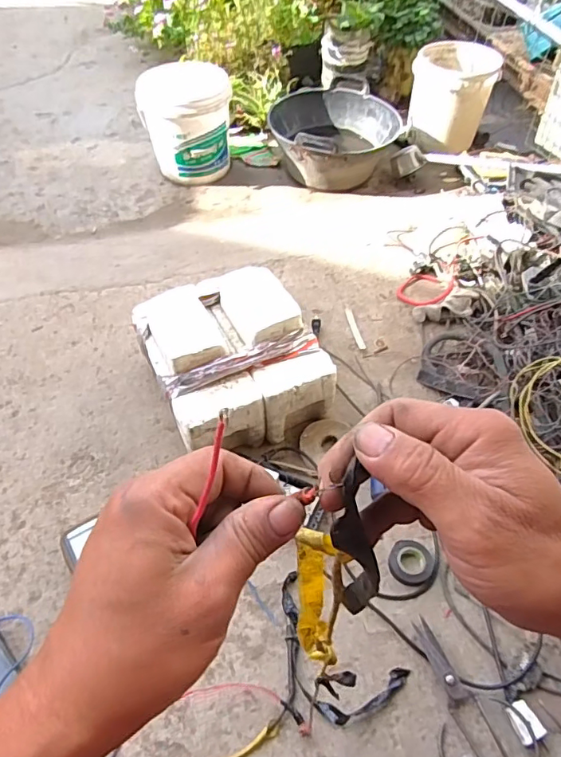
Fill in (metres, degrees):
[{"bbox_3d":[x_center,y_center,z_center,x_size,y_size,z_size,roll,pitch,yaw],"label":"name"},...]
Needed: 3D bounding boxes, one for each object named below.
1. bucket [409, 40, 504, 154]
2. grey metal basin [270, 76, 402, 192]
[{"bbox_3d":[0.488,-0.815,1.477,0.224,0.245,0.205,1,53,-1],"label":"bucket"},{"bbox_3d":[0.153,-0.693,1.435,0.350,0.153,0.341,1,53,-1],"label":"grey metal basin"}]

